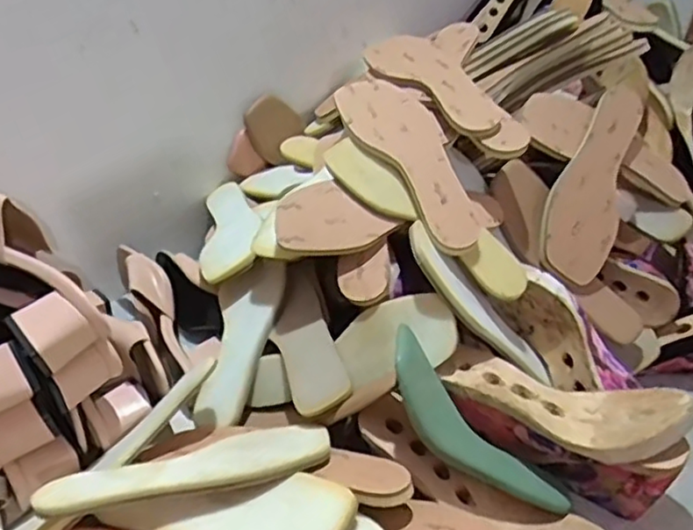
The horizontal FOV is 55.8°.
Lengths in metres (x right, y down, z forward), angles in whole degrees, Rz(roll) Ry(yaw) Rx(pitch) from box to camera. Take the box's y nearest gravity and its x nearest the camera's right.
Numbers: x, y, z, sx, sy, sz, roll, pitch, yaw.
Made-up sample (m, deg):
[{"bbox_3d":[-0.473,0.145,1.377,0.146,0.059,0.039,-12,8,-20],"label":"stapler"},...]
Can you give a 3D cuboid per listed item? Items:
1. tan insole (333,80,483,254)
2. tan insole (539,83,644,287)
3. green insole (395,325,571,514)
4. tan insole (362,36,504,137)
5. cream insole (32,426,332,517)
[{"bbox_3d":[0.069,-0.119,0.700,0.080,0.030,0.246,-17,62,-26],"label":"tan insole"},{"bbox_3d":[0.291,-0.098,0.748,0.083,0.022,0.252,32,72,-11],"label":"tan insole"},{"bbox_3d":[0.111,0.153,0.582,0.219,0.029,0.069,45,38,-11],"label":"green insole"},{"bbox_3d":[0.098,-0.212,0.751,0.080,0.037,0.233,-12,38,-20],"label":"tan insole"},{"bbox_3d":[-0.130,0.167,0.545,0.236,0.023,0.067,-7,36,-13],"label":"cream insole"}]

